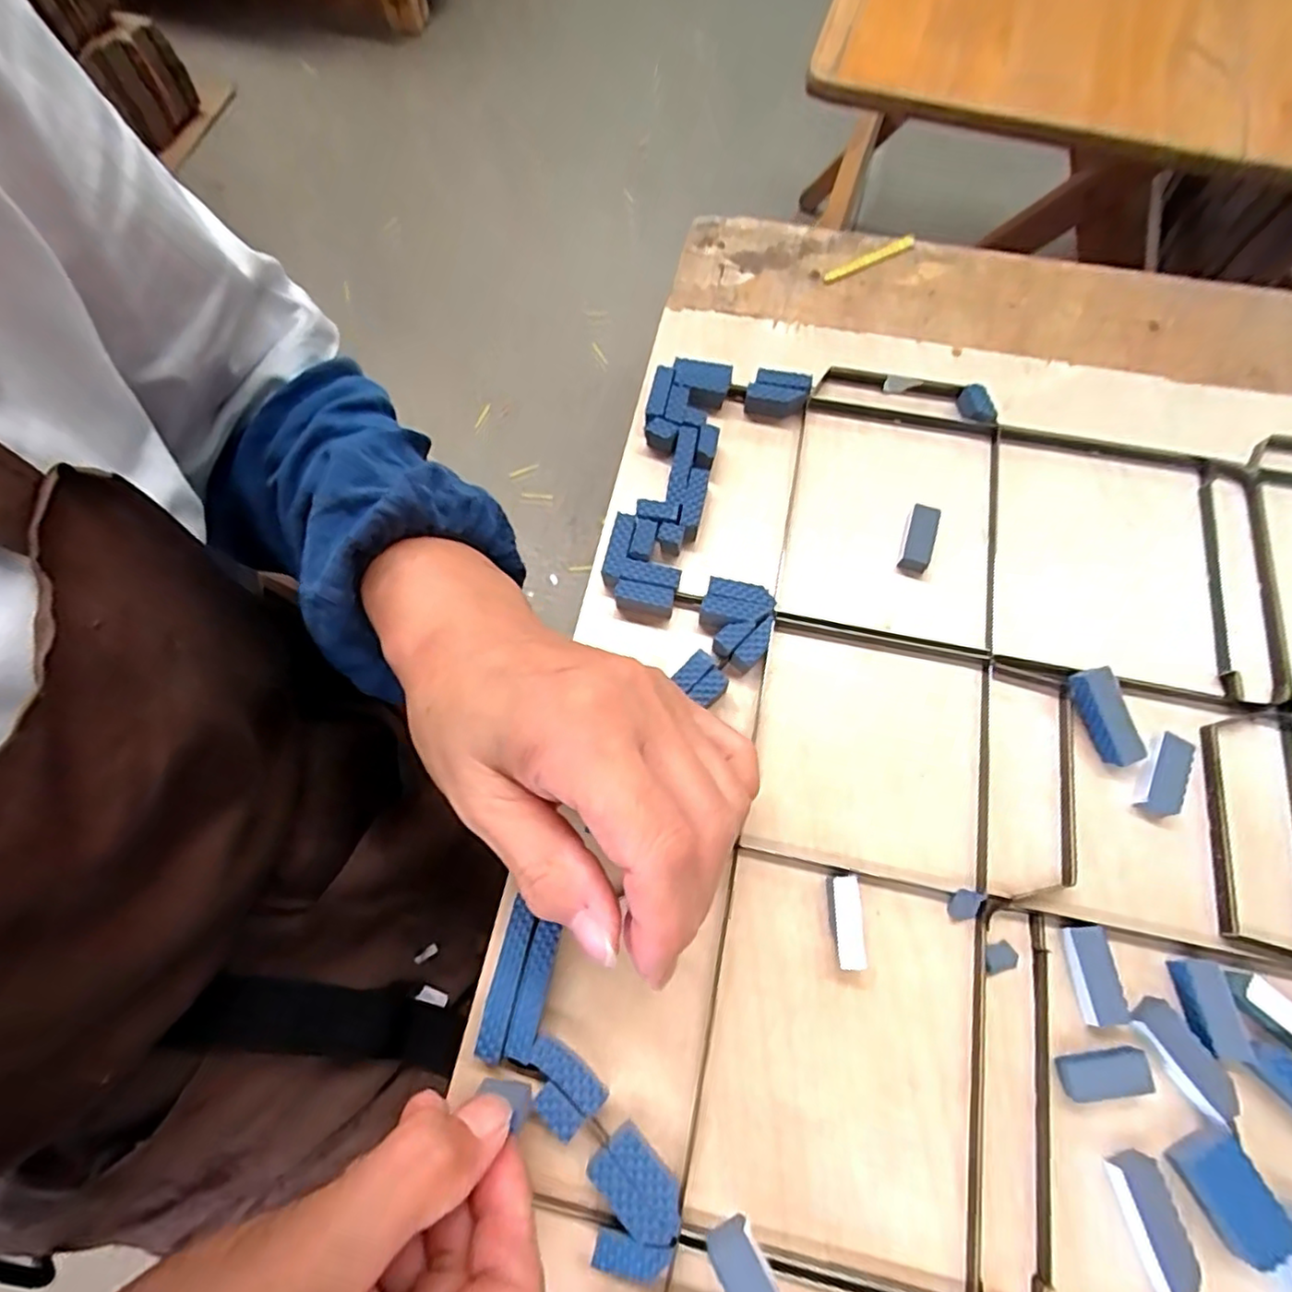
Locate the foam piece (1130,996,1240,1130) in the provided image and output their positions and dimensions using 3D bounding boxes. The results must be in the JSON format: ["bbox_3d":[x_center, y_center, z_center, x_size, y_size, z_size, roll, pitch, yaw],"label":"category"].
[{"bbox_3d":[0.173,0.132,0.203,0.012,0.009,0.035,-31,72,-11],"label":"foam piece"}]

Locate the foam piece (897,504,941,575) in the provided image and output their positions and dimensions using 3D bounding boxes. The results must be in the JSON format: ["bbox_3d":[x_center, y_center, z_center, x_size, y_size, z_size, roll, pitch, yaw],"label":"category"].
[{"bbox_3d":[0.120,-0.046,0.278,0.012,0.007,0.032,19,70,7],"label":"foam piece"}]

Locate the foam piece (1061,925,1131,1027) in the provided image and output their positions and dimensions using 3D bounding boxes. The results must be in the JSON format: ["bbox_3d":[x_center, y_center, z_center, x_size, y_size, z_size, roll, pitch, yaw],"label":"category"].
[{"bbox_3d":[0.151,0.111,0.215,0.013,0.005,0.030,-7,69,-2],"label":"foam piece"}]

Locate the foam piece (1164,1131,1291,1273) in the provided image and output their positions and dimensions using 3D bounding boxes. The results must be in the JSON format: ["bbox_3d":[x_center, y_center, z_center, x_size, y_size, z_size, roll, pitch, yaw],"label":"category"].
[{"bbox_3d":[0.176,0.165,0.191,0.019,0.010,0.029,-26,71,-10],"label":"foam piece"}]

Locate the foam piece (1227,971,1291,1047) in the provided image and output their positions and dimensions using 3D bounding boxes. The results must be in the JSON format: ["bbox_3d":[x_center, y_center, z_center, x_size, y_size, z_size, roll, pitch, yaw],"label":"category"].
[{"bbox_3d":[0.206,0.120,0.207,0.031,0.009,0.009,40,74,14],"label":"foam piece"}]

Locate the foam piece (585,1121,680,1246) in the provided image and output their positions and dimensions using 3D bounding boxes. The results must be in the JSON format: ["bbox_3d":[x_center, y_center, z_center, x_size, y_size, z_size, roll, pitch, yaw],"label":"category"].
[{"bbox_3d":[-0.002,0.164,0.195,0.018,0.012,0.029,-42,74,-15],"label":"foam piece"}]

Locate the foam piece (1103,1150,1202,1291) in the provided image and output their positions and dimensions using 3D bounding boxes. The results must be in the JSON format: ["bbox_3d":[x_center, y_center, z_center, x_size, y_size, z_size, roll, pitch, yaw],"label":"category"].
[{"bbox_3d":[0.152,0.176,0.190,0.014,0.008,0.040,-8,69,-3],"label":"foam piece"}]

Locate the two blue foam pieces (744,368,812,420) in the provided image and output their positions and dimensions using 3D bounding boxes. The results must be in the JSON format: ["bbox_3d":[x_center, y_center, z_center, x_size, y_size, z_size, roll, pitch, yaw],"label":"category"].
[{"bbox_3d":[0.062,-0.119,0.303,0.029,0.013,0.018,13,69,5],"label":"two blue foam pieces"}]

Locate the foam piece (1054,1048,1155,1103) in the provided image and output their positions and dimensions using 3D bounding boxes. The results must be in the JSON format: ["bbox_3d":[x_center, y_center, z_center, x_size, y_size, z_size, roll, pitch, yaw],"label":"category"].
[{"bbox_3d":[0.147,0.137,0.205,0.026,0.004,0.013,-14,69,8],"label":"foam piece"}]

